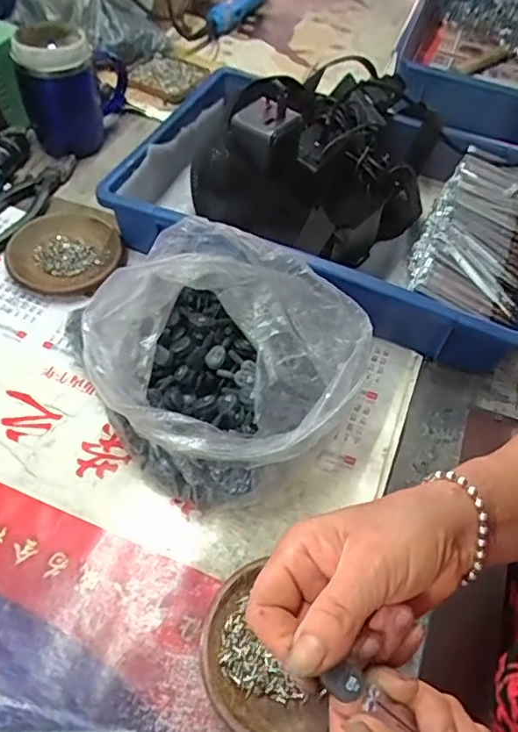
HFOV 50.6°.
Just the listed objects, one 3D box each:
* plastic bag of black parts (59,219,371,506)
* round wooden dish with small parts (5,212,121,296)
[{"bbox_3d":[-0.027,-0.008,0.446,0.197,0.125,0.192,32,58,18],"label":"plastic bag of black parts"},{"bbox_3d":[-0.204,-0.119,0.578,0.113,0.018,0.114,2,54,-3],"label":"round wooden dish with small parts"}]

